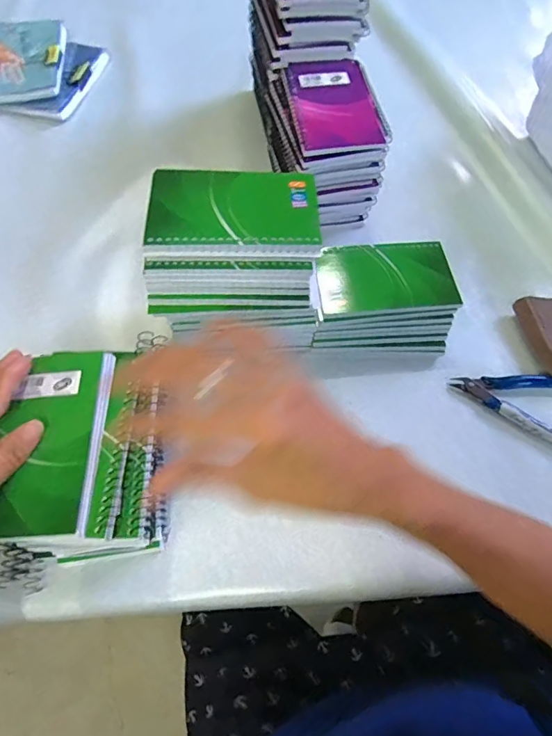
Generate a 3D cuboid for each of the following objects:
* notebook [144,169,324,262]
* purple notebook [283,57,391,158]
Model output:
[{"bbox_3d":[-0.032,-0.122,0.359,0.127,0.012,0.089,0,62,-2],"label":"notebook"},{"bbox_3d":[0.059,-0.265,0.468,0.089,0.012,0.143,-8,63,-6],"label":"purple notebook"}]

